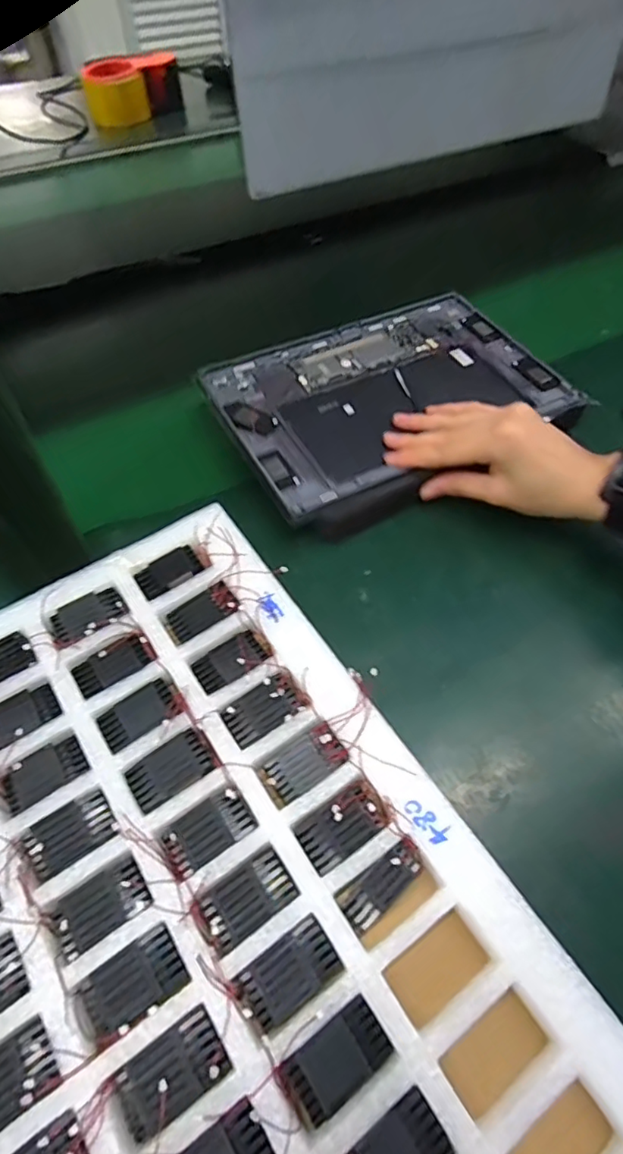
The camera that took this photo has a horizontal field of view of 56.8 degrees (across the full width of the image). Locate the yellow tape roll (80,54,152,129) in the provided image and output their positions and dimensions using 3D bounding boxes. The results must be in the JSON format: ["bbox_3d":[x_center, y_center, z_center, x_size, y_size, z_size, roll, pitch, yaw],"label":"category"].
[{"bbox_3d":[-0.282,-0.702,0.840,0.089,0.063,0.080,-11,55,-8],"label":"yellow tape roll"}]

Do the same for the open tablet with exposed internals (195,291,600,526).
[{"bbox_3d":[0.054,-0.148,0.448,0.253,0.014,0.177,-23,58,-16],"label":"open tablet with exposed internals"}]

